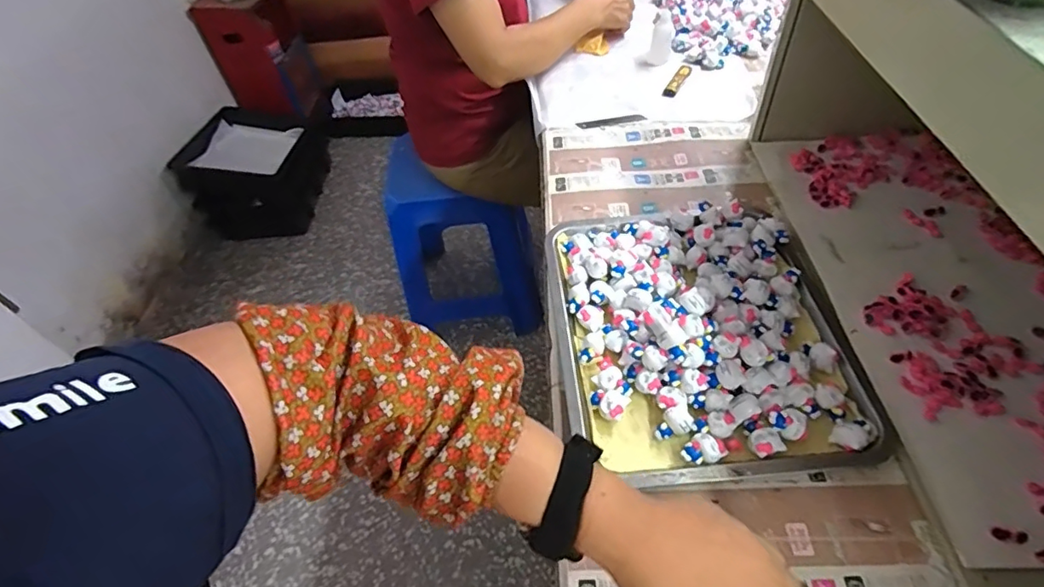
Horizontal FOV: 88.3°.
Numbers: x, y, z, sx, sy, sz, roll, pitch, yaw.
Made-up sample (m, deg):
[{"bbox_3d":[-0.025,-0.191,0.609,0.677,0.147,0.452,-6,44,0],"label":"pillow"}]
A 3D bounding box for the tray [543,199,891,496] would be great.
[{"bbox_3d":[0.167,0.019,0.520,0.263,0.038,0.315,-7,49,1],"label":"tray"}]

